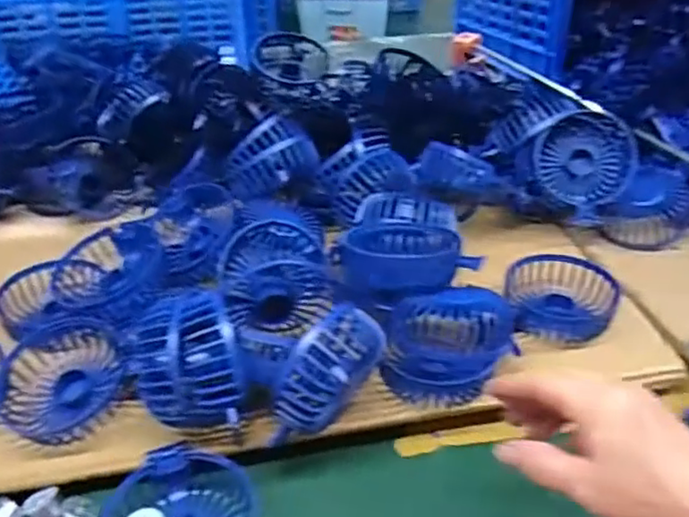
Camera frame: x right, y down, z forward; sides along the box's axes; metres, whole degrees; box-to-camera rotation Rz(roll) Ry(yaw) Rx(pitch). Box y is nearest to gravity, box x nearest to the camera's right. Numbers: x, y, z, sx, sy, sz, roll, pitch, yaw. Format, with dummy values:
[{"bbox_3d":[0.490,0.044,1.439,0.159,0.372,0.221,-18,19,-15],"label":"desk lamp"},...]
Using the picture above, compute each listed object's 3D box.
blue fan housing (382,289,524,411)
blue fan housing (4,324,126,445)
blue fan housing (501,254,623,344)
[{"bbox_3d":[0.077,0.065,0.475,0.093,0.056,0.090,4,36,7],"label":"blue fan housing"},{"bbox_3d":[-0.196,0.088,0.458,0.080,0.035,0.078,-1,36,1],"label":"blue fan housing"},{"bbox_3d":[0.174,0.034,0.530,0.079,0.038,0.081,-1,36,1],"label":"blue fan housing"}]

